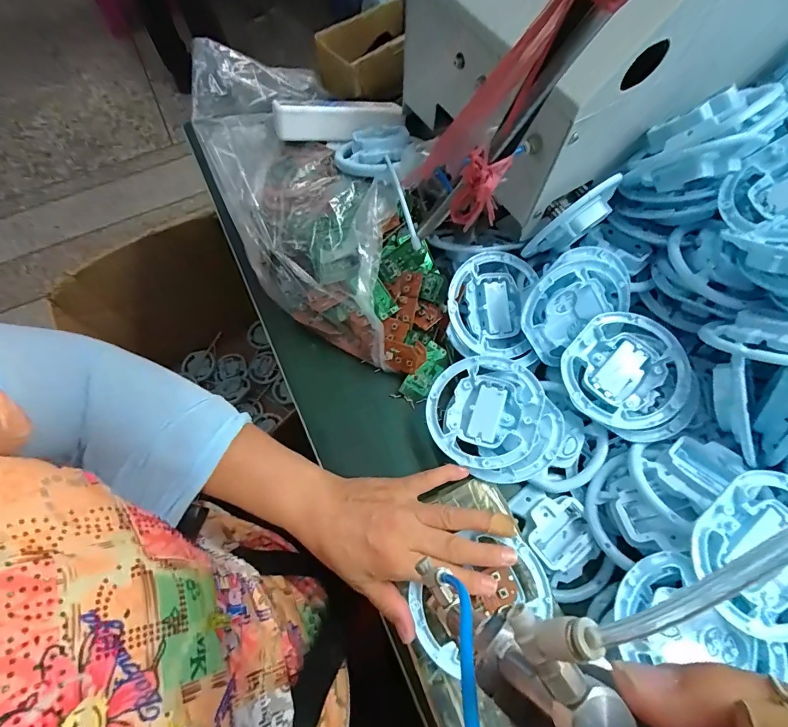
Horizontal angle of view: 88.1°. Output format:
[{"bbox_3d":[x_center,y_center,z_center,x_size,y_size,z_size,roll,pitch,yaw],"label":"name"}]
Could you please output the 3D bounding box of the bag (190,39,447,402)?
[{"bbox_3d":[-0.077,-0.157,0.430,0.172,0.116,0.404,-27,70,-11],"label":"bag"}]

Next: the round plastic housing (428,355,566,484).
[{"bbox_3d":[0.089,0.050,0.370,0.101,0.027,0.116,-29,70,-12],"label":"round plastic housing"}]

